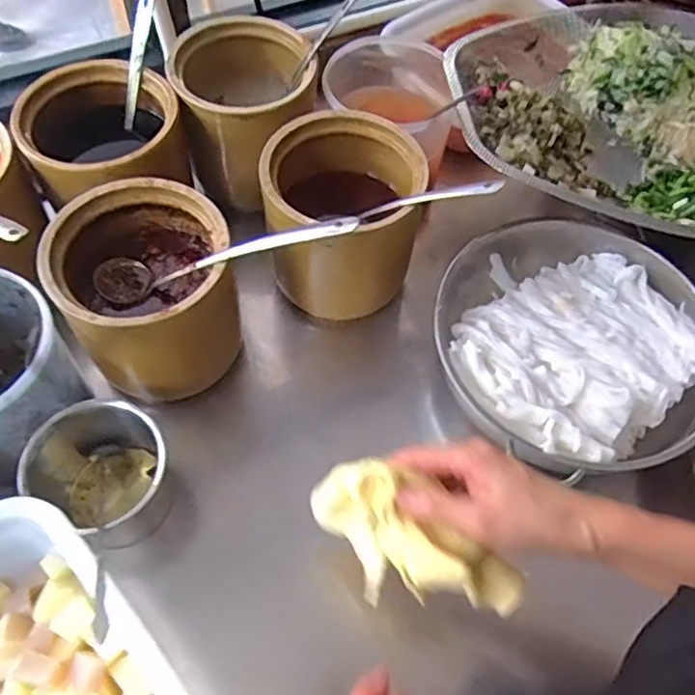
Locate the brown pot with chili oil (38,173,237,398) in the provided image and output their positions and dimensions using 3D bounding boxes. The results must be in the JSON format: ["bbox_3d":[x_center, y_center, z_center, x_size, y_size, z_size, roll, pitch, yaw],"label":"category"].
[{"bbox_3d":[-0.189,-0.053,0.617,0.152,0.150,0.156,1,60,-2],"label":"brown pot with chili oil"}]

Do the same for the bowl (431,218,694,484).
[{"bbox_3d":[0.221,-0.006,0.667,0.272,0.096,0.278,1,60,-2],"label":"bowl"}]

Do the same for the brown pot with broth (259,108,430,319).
[{"bbox_3d":[-0.008,-0.142,0.683,0.151,0.161,0.151,1,60,-2],"label":"brown pot with broth"}]

